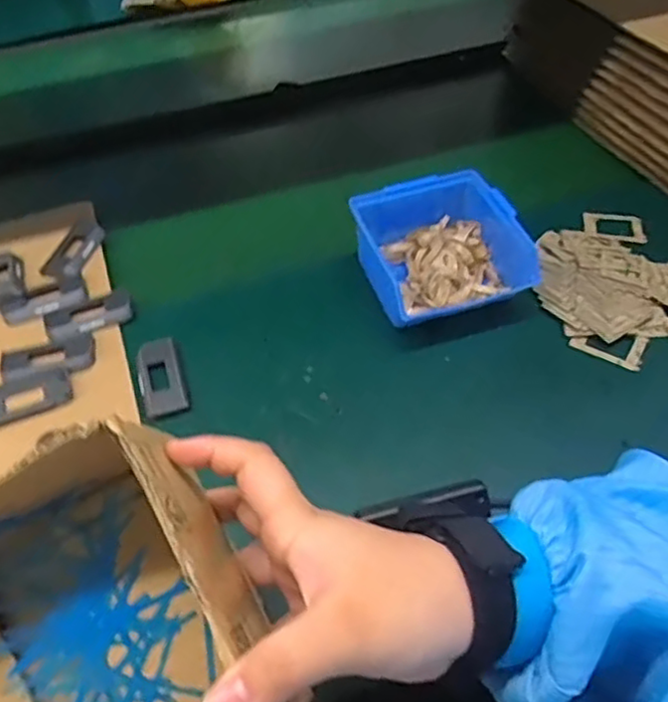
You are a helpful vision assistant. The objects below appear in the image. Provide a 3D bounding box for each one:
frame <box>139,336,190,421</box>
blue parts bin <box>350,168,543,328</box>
[{"bbox_3d":[-0.139,0.021,0.540,0.033,0.012,0.077,-16,48,-10],"label":"frame"},{"bbox_3d":[0.092,-0.083,0.584,0.125,0.068,0.137,-12,50,-7],"label":"blue parts bin"}]

